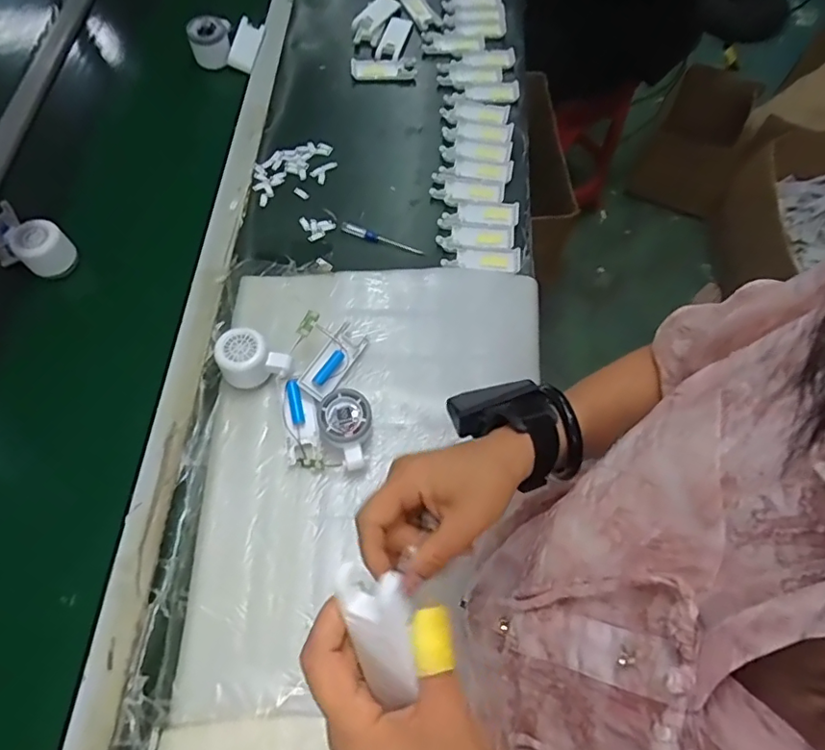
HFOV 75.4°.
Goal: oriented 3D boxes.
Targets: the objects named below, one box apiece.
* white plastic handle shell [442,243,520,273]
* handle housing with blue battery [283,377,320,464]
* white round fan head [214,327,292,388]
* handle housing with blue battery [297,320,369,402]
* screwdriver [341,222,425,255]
[{"bbox_3d":[0.094,-0.159,0.722,0.102,0.007,0.041,7,65,1],"label":"white plastic handle shell"},{"bbox_3d":[-0.125,0.051,0.605,0.037,0.015,0.094,-10,66,-7],"label":"handle housing with blue battery"},{"bbox_3d":[-0.181,-0.018,0.612,0.079,0.052,0.057,-15,67,-9],"label":"white round fan head"},{"bbox_3d":[-0.093,-0.017,0.634,0.041,0.021,0.101,27,67,9],"label":"handle housing with blue battery"},{"bbox_3d":[-0.042,-0.187,0.738,0.119,0.009,0.014,19,66,6],"label":"screwdriver"}]

